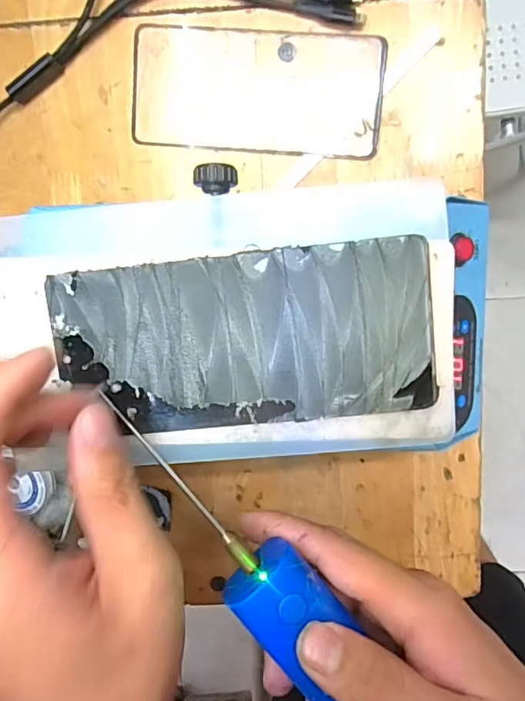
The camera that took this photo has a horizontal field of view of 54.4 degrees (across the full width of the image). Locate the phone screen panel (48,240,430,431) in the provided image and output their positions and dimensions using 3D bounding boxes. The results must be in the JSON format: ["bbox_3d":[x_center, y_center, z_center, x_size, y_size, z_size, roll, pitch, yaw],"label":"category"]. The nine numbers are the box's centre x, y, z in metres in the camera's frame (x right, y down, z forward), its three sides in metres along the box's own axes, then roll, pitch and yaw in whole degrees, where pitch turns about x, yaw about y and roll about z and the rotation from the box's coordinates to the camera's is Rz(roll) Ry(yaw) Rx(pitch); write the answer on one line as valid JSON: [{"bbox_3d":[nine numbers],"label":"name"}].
[{"bbox_3d":[-0.008,-0.004,0.206,0.149,0.004,0.069,-6,99,3],"label":"phone screen panel"}]

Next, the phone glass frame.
[{"bbox_3d":[-0.003,-0.160,0.316,0.152,0.006,0.069,5,99,1],"label":"phone glass frame"}]

